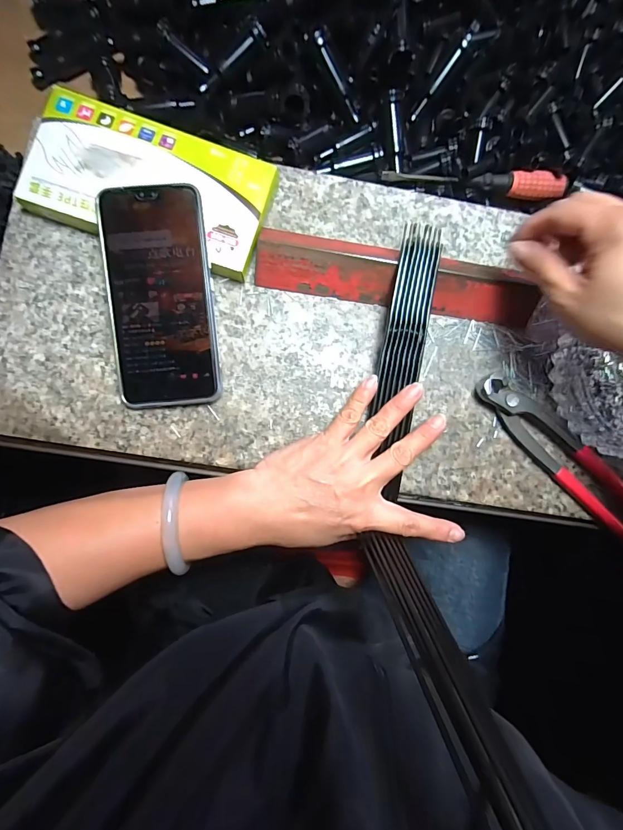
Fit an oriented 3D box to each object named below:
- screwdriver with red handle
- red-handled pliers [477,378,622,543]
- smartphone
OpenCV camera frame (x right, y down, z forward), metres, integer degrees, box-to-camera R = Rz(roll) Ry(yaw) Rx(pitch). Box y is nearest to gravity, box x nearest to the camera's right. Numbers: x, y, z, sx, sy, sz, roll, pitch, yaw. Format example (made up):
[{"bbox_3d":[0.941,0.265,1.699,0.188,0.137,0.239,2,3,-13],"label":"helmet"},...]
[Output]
[{"bbox_3d":[0.144,-0.204,0.332,0.160,0.016,0.022,2,85,-5],"label":"screwdriver with red handle"},{"bbox_3d":[0.212,0.036,0.311,0.190,0.020,0.039,44,83,-1],"label":"red-handled pliers"},{"bbox_3d":[-0.112,-0.086,0.281,0.075,0.005,0.158,-5,95,-1],"label":"smartphone"}]

